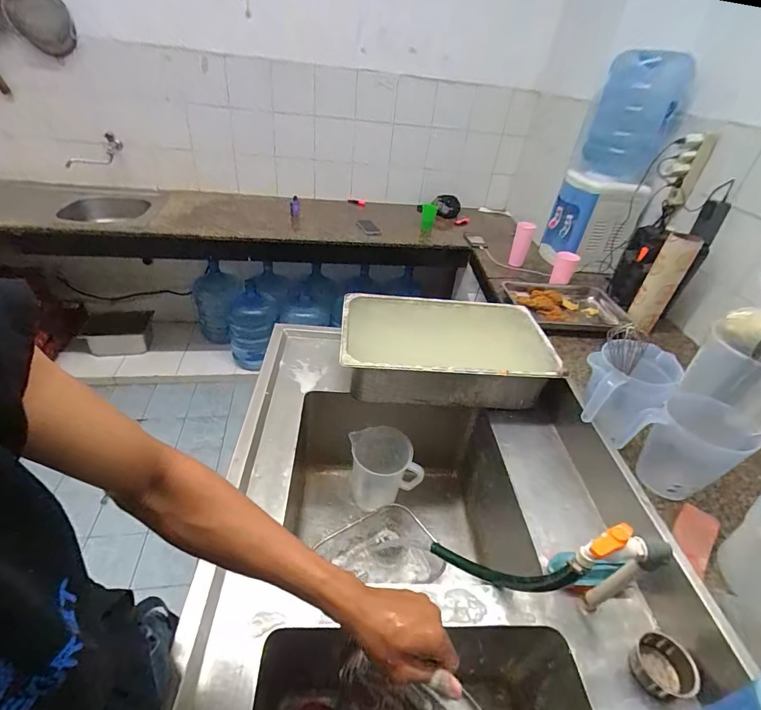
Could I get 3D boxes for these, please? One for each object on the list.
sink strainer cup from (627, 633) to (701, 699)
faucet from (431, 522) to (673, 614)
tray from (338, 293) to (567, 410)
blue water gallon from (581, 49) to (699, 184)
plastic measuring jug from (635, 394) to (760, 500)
[{"bbox_3d":[0.400,0.442,0.562,0.069,0.042,0.067,4,37,-3],"label":"sink strainer cup"},{"bbox_3d":[0.219,0.313,0.602,0.090,0.371,0.109,-28,75,-37],"label":"faucet"},{"bbox_3d":[0.156,-0.007,1.025,0.507,0.141,0.309,4,37,-4],"label":"tray"},{"bbox_3d":[0.844,-0.773,1.314,0.230,0.359,0.293,26,40,24],"label":"blue water gallon"},{"bbox_3d":[0.616,0.185,0.787,0.142,0.167,0.136,-24,46,-35],"label":"plastic measuring jug"}]

